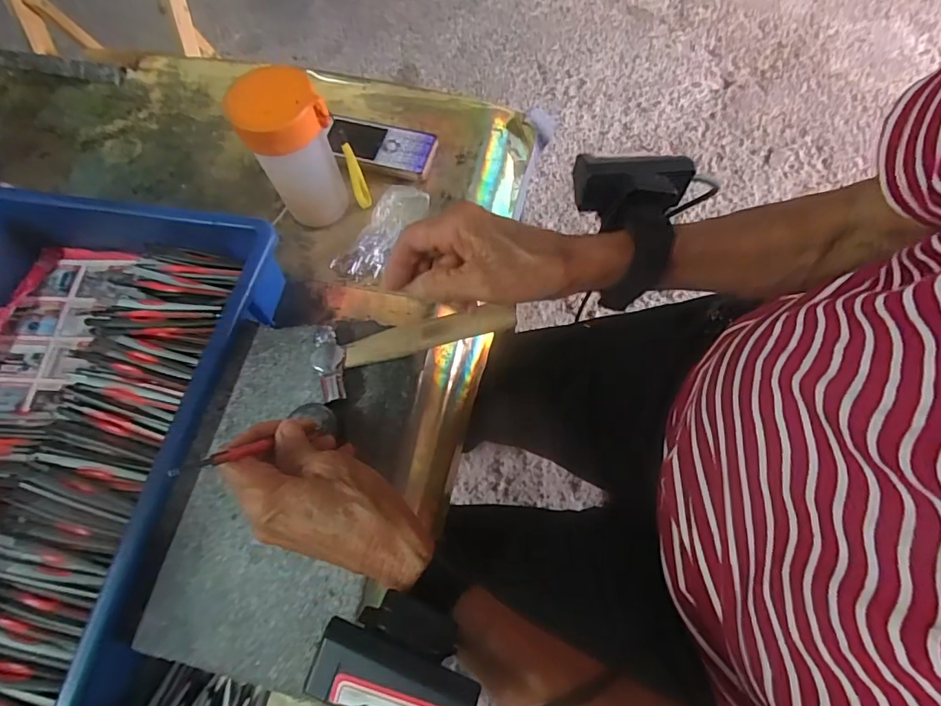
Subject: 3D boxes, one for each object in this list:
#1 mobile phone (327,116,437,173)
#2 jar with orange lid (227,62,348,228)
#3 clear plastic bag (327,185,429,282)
[{"bbox_3d":[-0.093,-0.212,0.517,0.109,0.018,0.048,14,68,10],"label":"mobile phone"},{"bbox_3d":[-0.152,-0.169,0.441,0.069,0.139,0.059,-33,68,-10],"label":"jar with orange lid"},{"bbox_3d":[-0.085,-0.114,0.479,0.049,0.021,0.106,33,84,15],"label":"clear plastic bag"}]

